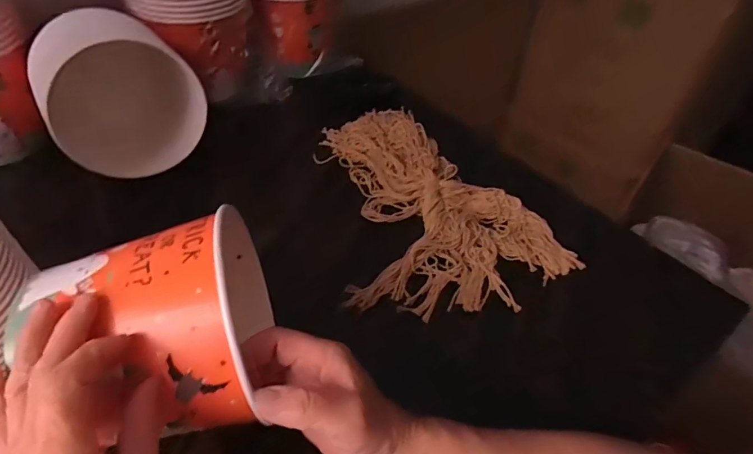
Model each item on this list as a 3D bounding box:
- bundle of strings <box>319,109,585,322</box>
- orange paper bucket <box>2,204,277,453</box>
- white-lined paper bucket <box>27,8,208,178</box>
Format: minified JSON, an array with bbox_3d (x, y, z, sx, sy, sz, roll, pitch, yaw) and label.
[{"bbox_3d":[0.064,-0.043,0.562,0.238,0.047,0.337,-8,47,-11],"label":"bundle of strings"},{"bbox_3d":[-0.157,0.063,0.329,0.137,0.132,0.162,-4,46,-8],"label":"orange paper bucket"},{"bbox_3d":[-0.311,-0.164,0.545,0.157,0.159,0.125,-26,53,-26],"label":"white-lined paper bucket"}]

